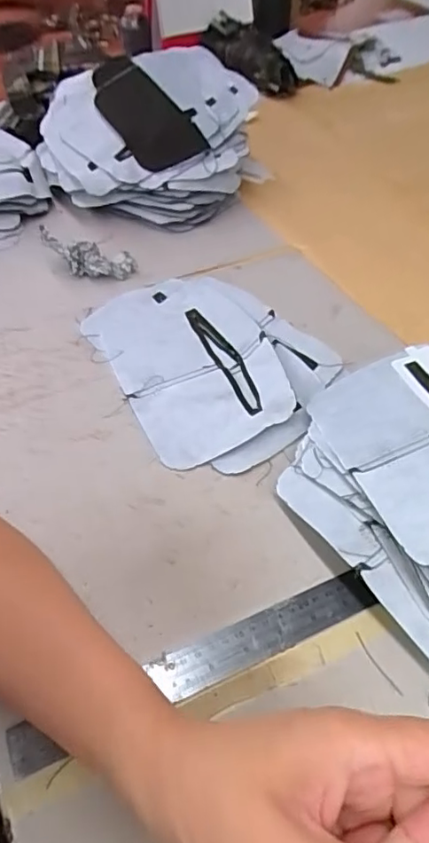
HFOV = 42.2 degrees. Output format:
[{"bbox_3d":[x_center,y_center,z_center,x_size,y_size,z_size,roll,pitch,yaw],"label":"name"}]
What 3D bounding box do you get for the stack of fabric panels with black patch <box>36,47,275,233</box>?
[{"bbox_3d":[-0.074,-0.362,0.703,0.271,0.114,0.211,-19,55,-13],"label":"stack of fabric panels with black patch"}]

